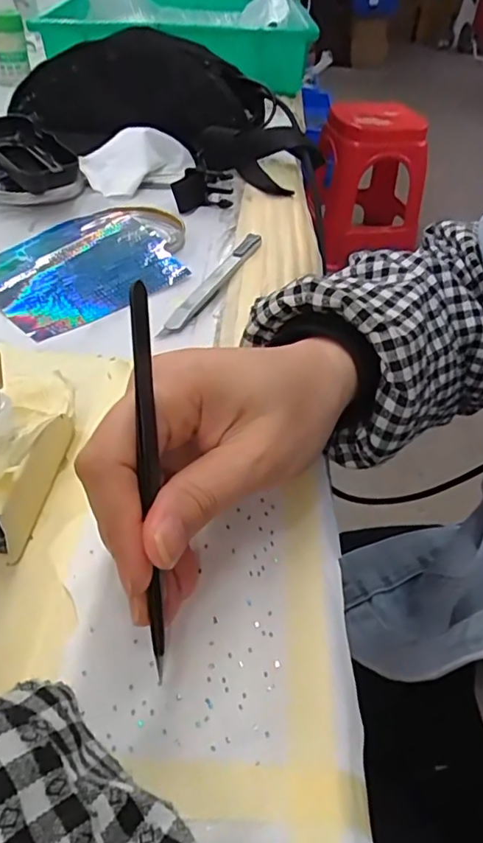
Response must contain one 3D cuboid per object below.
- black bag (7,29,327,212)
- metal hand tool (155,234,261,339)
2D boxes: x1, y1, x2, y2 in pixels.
[{"bbox_3d":[-0.080,-0.321,0.578,0.192,0.103,0.326,-28,51,-30],"label":"black bag"},{"bbox_3d":[-0.019,-0.096,0.383,0.013,0.011,0.137,19,45,17],"label":"metal hand tool"}]

